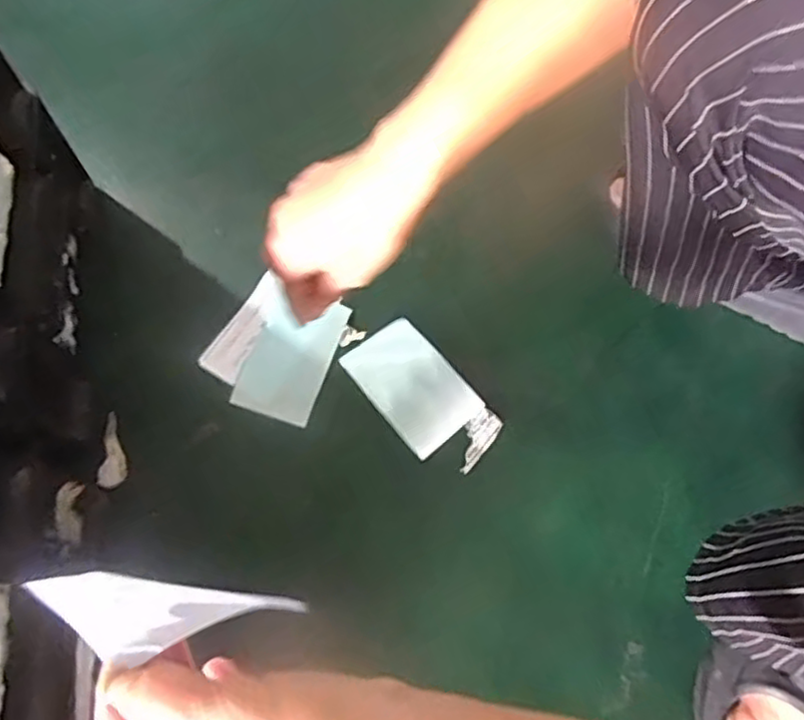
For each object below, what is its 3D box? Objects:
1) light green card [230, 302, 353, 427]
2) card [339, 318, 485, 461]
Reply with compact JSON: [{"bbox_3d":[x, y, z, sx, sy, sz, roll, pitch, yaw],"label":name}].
[{"bbox_3d":[-0.087,-0.003,0.537,0.063,0.004,0.103,19,69,5],"label":"light green card"},{"bbox_3d":[0.007,0.018,0.524,0.064,0.007,0.100,-40,70,-5],"label":"card"}]

